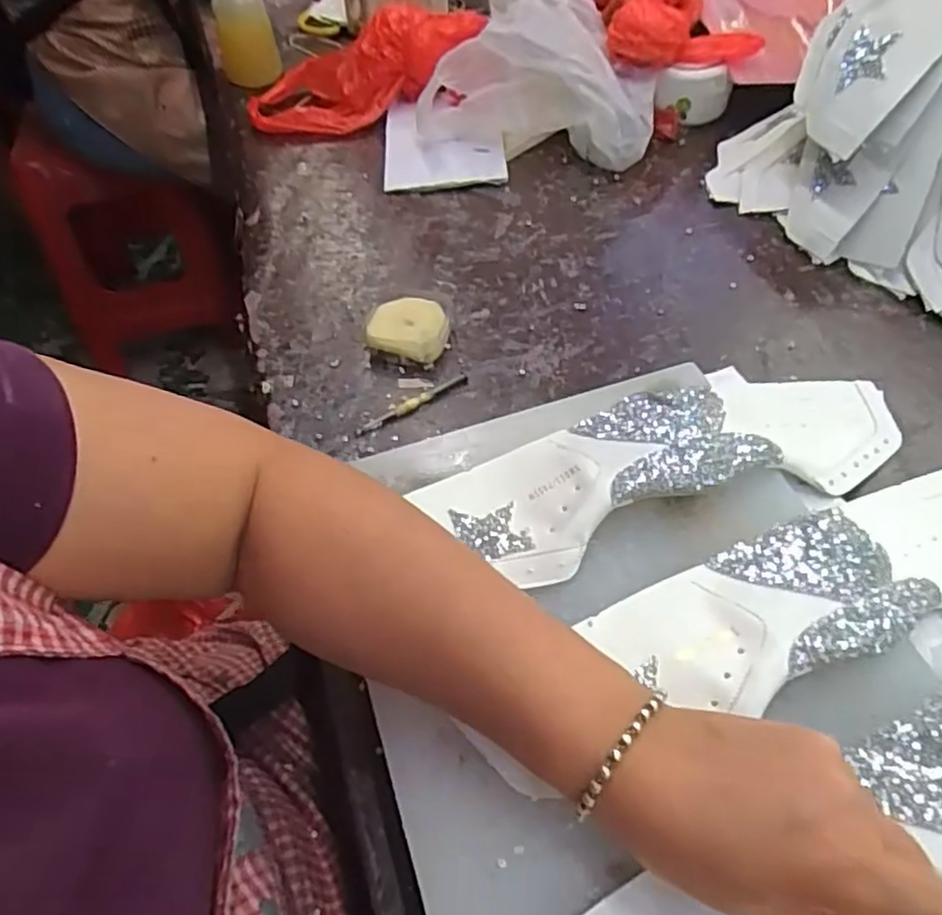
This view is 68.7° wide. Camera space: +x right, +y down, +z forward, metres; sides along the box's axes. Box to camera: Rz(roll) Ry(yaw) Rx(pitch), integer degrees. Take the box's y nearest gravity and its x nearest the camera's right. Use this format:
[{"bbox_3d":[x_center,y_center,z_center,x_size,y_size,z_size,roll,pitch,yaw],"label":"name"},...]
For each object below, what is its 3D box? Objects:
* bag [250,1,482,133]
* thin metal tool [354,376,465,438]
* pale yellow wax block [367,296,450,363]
[{"bbox_3d":[-0.117,-0.446,0.782,0.285,0.087,0.119,-24,53,5],"label":"bag"},{"bbox_3d":[-0.044,-0.041,0.523,0.094,0.007,0.008,-28,56,-18],"label":"thin metal tool"},{"bbox_3d":[-0.048,-0.103,0.562,0.063,0.028,0.055,6,52,8],"label":"pale yellow wax block"}]

